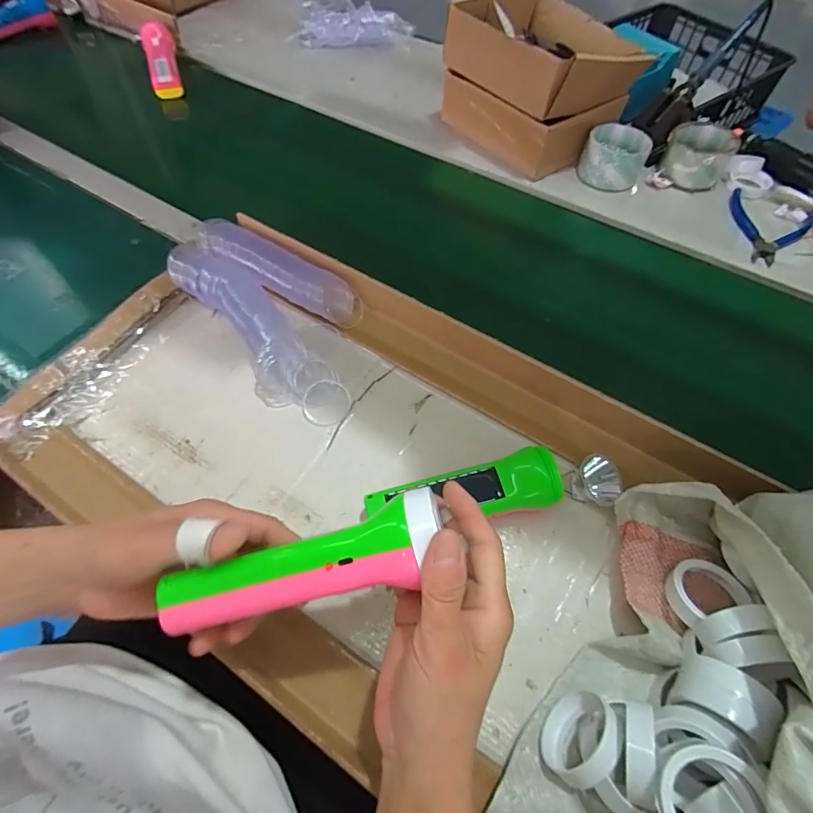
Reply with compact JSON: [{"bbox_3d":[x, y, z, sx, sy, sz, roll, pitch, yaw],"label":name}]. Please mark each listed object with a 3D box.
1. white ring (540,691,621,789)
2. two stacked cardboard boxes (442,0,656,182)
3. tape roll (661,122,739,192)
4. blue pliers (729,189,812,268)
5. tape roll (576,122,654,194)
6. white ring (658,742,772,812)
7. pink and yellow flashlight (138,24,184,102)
[{"bbox_3d":[0.113,0.213,0.289,0.018,0.055,0.053,42,62,-3],"label":"white ring"},{"bbox_3d":[0.199,-0.479,0.650,0.224,0.133,0.227,-33,65,-18],"label":"two stacked cardboard boxes"},{"bbox_3d":[0.409,-0.352,0.635,0.086,0.052,0.090,0,60,0],"label":"tape roll"},{"bbox_3d":[0.459,-0.237,0.589,0.104,0.010,0.125,40,67,21],"label":"blue pliers"},{"bbox_3d":[0.290,-0.350,0.633,0.082,0.052,0.078,0,60,0],"label":"tape roll"},{"bbox_3d":[0.159,0.205,0.235,0.051,0.019,0.046,-31,49,11],"label":"white ring"},{"bbox_3d":[-0.415,-0.585,0.756,0.053,0.045,0.160,-15,61,-9],"label":"pink and yellow flashlight"}]

